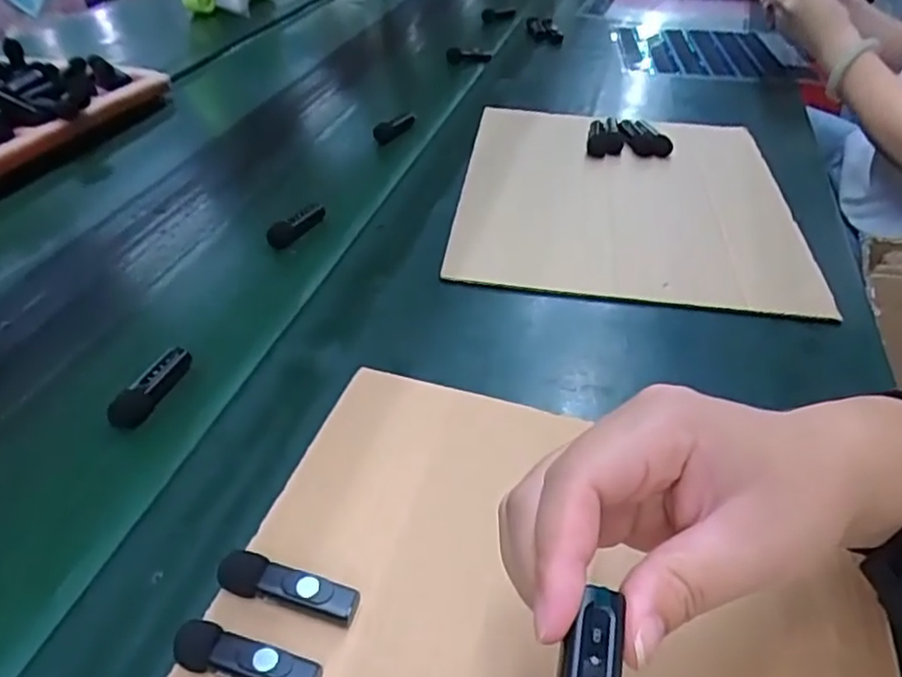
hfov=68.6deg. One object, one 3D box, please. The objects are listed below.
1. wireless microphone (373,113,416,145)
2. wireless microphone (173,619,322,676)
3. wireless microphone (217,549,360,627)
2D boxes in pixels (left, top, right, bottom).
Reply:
[{"bbox_3d":[-0.061,-0.238,0.744,0.021,0.015,0.063,29,46,28],"label":"wireless microphone"},{"bbox_3d":[-0.086,0.135,0.276,0.062,0.015,0.017,12,41,11],"label":"wireless microphone"},{"bbox_3d":[-0.074,0.115,0.302,0.065,0.015,0.018,11,41,11],"label":"wireless microphone"}]

